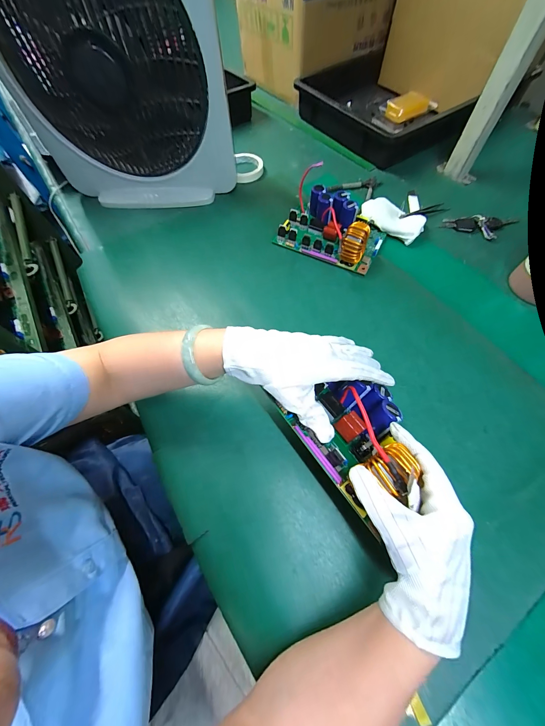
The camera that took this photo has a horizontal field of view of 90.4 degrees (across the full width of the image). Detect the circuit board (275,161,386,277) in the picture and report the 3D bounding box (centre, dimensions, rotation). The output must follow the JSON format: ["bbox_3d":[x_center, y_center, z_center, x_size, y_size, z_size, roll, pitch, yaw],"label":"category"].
[{"bbox_3d":[0.115,-0.267,0.524,0.193,0.065,0.129,28,67,15],"label":"circuit board"}]

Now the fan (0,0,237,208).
[{"bbox_3d":[-0.272,-0.494,0.450,0.370,0.428,0.111,2,63,2],"label":"fan"}]

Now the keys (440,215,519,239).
[{"bbox_3d":[0.434,-0.282,0.556,0.148,0.018,0.057,5,63,4],"label":"keys"}]

